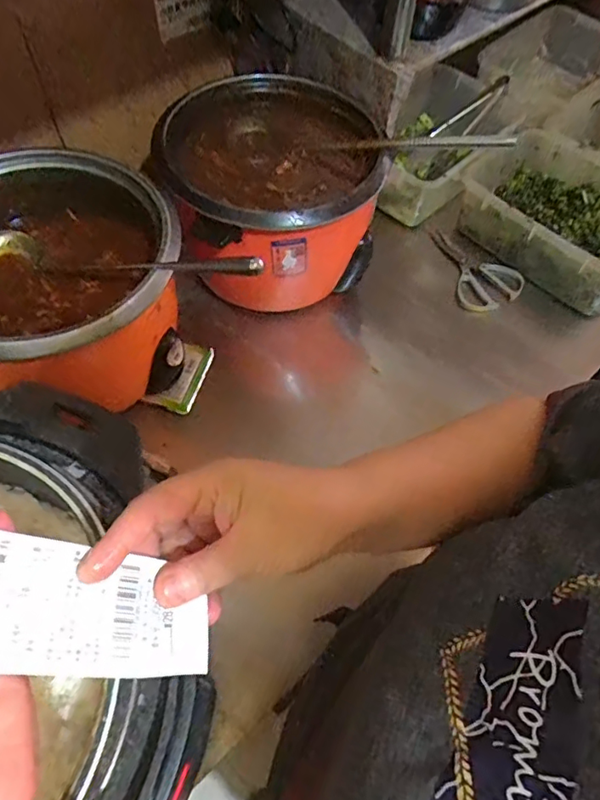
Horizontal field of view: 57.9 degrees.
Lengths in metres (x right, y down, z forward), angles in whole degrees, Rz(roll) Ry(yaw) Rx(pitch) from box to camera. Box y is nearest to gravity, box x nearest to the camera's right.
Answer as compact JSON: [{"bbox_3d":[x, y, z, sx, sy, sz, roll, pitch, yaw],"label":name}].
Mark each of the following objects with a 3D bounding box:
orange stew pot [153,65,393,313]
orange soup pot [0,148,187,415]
[{"bbox_3d":[-0.052,-0.329,0.845,0.342,0.220,0.361,1,60,-2],"label":"orange stew pot"},{"bbox_3d":[-0.294,-0.129,0.681,0.288,0.248,0.278,1,60,-2],"label":"orange soup pot"}]

